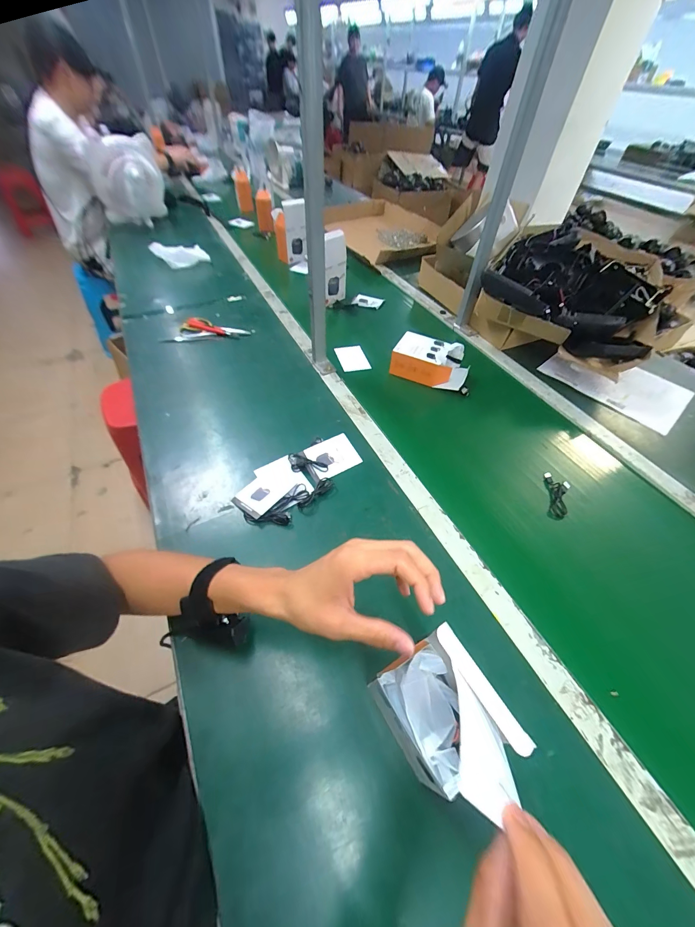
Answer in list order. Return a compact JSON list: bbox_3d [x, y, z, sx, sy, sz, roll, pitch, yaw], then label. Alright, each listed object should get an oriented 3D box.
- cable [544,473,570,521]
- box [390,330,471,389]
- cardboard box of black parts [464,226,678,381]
[{"bbox_3d":[0.378,0.062,0.587,0.043,0.018,0.089,20,54,12],"label":"cable"},{"bbox_3d":[0.199,-0.243,0.765,0.170,0.067,0.096,20,54,12],"label":"box"},{"bbox_3d":[0.590,-0.441,0.850,0.395,0.190,0.503,33,55,22],"label":"cardboard box of black parts"}]

